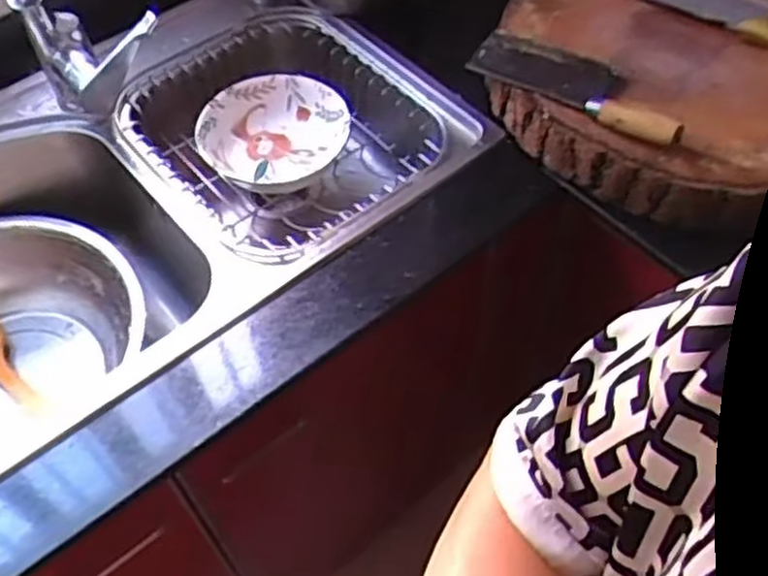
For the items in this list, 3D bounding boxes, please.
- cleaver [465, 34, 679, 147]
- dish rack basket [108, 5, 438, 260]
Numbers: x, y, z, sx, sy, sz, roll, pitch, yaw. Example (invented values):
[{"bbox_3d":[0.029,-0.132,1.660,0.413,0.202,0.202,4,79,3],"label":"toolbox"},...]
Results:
[{"bbox_3d":[0.200,-0.213,0.799,0.235,0.032,0.080,34,62,22],"label":"cleaver"},{"bbox_3d":[-0.115,-0.151,0.944,0.298,0.145,0.355,-36,62,-21],"label":"dish rack basket"}]

